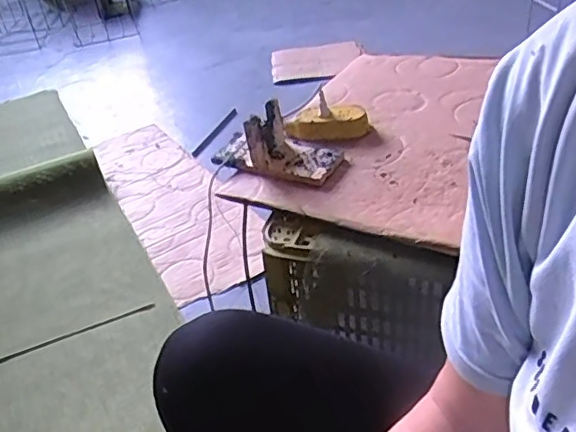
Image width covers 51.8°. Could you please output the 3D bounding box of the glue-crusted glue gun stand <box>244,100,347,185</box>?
[{"bbox_3d":[0.011,-0.113,0.895,0.131,0.079,0.094,13,42,24],"label":"glue-crusted glue gun stand"}]

